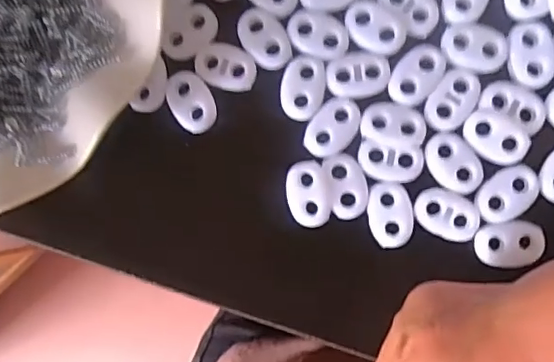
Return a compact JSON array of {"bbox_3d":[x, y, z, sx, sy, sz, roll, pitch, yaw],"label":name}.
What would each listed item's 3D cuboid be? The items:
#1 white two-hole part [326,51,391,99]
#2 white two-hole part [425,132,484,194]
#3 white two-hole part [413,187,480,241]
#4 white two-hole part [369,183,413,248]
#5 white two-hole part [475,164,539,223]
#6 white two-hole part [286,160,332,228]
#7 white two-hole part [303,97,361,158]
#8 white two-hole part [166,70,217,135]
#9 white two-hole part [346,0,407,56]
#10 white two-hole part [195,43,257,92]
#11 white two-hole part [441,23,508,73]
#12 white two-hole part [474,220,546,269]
[{"bbox_3d":[0.029,-0.038,0.197,0.022,0.004,0.016,-4,89,6],"label":"white two-hole part"},{"bbox_3d":[0.061,-0.006,0.193,0.016,0.004,0.023,-36,86,5],"label":"white two-hole part"},{"bbox_3d":[0.059,0.011,0.193,0.022,0.004,0.016,23,92,5],"label":"white two-hole part"},{"bbox_3d":[0.040,0.012,0.195,0.015,0.004,0.023,-4,89,6],"label":"white two-hole part"},{"bbox_3d":[0.079,0.004,0.192,0.015,0.004,0.023,41,94,5],"label":"white two-hole part"},{"bbox_3d":[0.011,0.005,0.196,0.015,0.004,0.023,-15,88,6],"label":"white two-hole part"},{"bbox_3d":[0.020,-0.019,0.199,0.015,0.004,0.023,40,94,5],"label":"white two-hole part"},{"bbox_3d":[-0.031,-0.029,0.205,0.015,0.006,0.024,-31,87,5],"label":"white two-hole part"},{"bbox_3d":[0.034,-0.054,0.196,0.022,0.004,0.015,44,94,4],"label":"white two-hole part"},{"bbox_3d":[-0.018,-0.041,0.203,0.022,0.004,0.016,15,91,6],"label":"white two-hole part"},{"bbox_3d":[0.068,-0.046,0.192,0.022,0.004,0.016,13,91,6],"label":"white two-hole part"},{"bbox_3d":[0.080,0.022,0.191,0.023,0.004,0.015,-4,89,6],"label":"white two-hole part"}]

